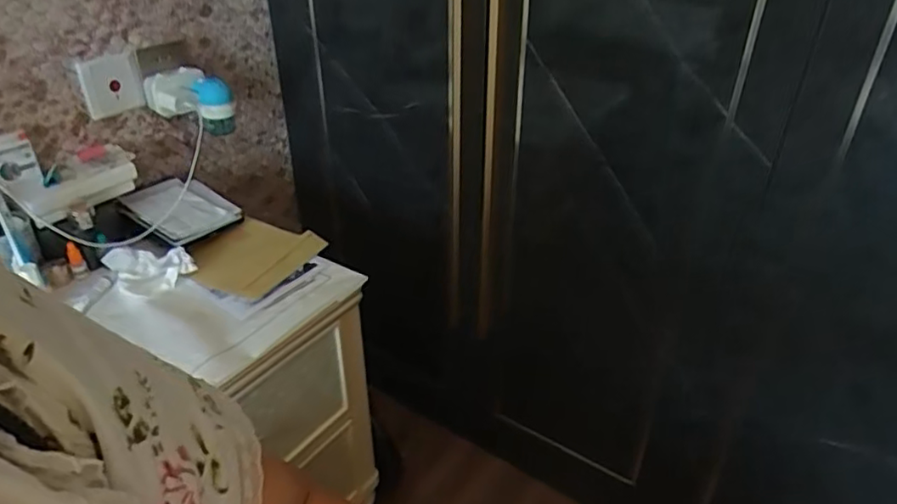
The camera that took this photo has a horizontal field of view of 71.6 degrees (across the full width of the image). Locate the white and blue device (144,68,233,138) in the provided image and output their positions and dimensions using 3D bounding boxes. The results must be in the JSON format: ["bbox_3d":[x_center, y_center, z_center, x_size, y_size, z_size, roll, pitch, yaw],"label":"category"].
[{"bbox_3d":[-0.400,-0.225,0.970,0.123,0.098,0.065,-12,35,-17],"label":"white and blue device"}]

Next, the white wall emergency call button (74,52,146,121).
[{"bbox_3d":[-0.496,-0.246,0.923,0.013,0.082,0.088,23,40,30],"label":"white wall emergency call button"}]

